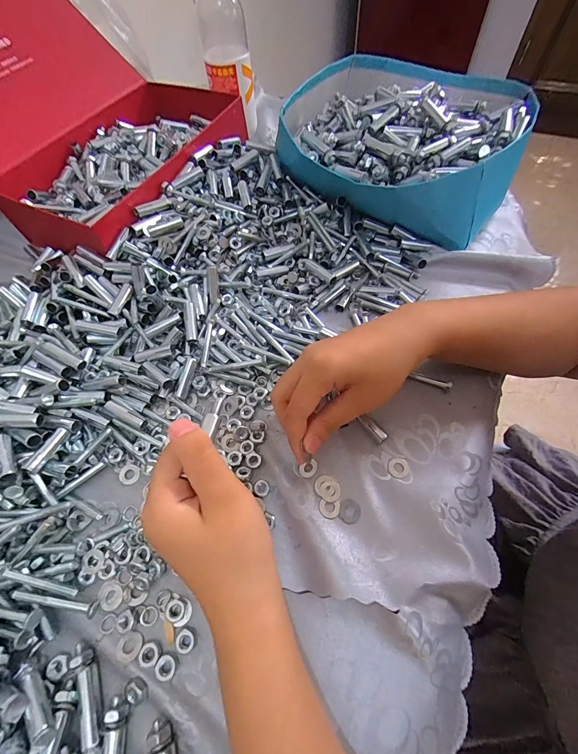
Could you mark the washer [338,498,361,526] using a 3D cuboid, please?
[{"bbox_3d":[0.048,0.106,0.249,0.016,0.004,0.018,17,65,12],"label":"washer"}]

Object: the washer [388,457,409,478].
[{"bbox_3d":[0.091,0.075,0.263,0.017,0.004,0.016,-2,62,3],"label":"washer"}]

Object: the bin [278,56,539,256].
[{"bbox_3d":[0.143,-0.305,0.403,0.272,0.079,0.279,-2,62,3],"label":"bin"}]

